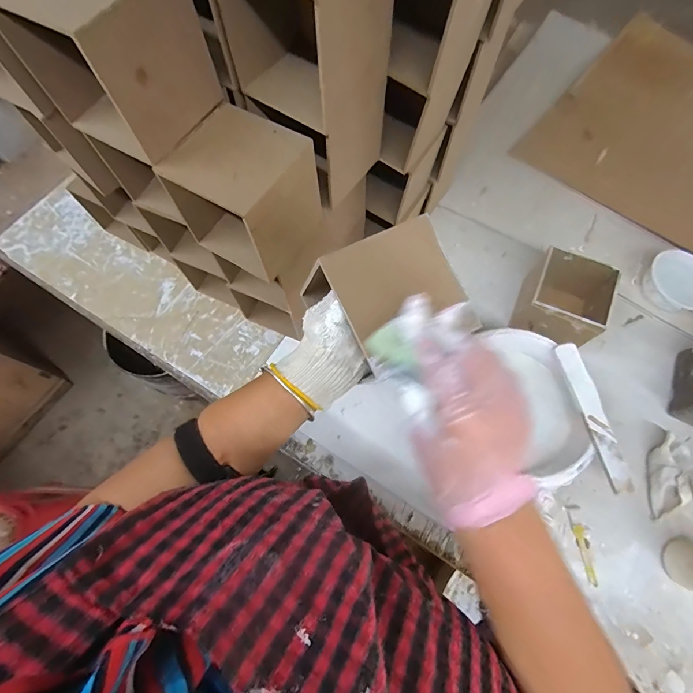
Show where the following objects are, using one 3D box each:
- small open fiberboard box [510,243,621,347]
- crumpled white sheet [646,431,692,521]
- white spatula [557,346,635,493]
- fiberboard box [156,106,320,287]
[{"bbox_3d":[0.351,-0.070,0.618,0.116,0.104,0.129,25,72,9],"label":"small open fiberboard box"},{"bbox_3d":[0.487,0.190,0.550,0.062,0.054,0.130,24,72,8],"label":"crumpled white sheet"},{"bbox_3d":[0.335,0.090,0.507,0.032,0.012,0.199,-12,70,-4],"label":"white spatula"},{"bbox_3d":[-0.105,-0.163,0.405,0.110,0.116,0.112,31,72,10],"label":"fiberboard box"}]

